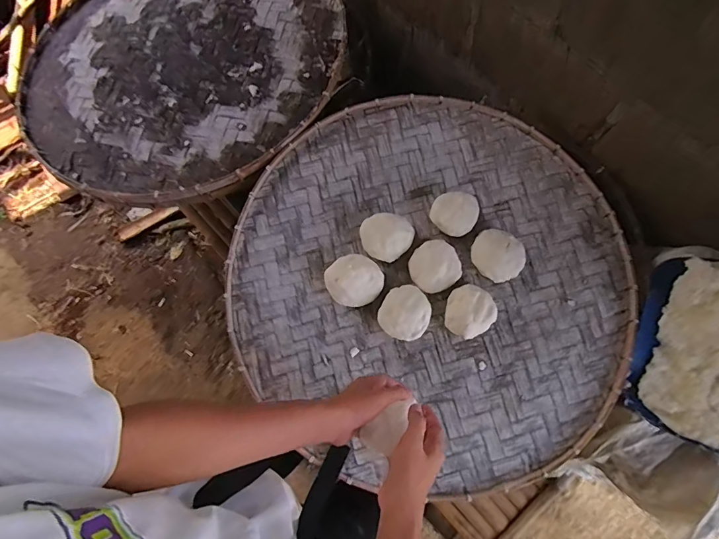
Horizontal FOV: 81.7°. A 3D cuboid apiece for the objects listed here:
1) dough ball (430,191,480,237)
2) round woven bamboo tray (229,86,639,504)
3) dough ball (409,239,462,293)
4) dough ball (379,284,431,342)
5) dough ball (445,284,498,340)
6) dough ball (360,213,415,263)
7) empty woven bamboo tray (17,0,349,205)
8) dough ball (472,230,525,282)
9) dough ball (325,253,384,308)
[{"bbox_3d":[0.181,-0.106,0.785,0.082,0.048,0.083,0,78,2],"label":"dough ball"},{"bbox_3d":[0.137,-0.001,0.754,0.697,0.051,0.705,0,75,0],"label":"round woven bamboo tray"},{"bbox_3d":[0.136,-0.005,0.757,0.088,0.041,0.086,0,78,2],"label":"dough ball"},{"bbox_3d":[0.082,0.075,0.728,0.087,0.045,0.096,25,80,7],"label":"dough ball"},{"bbox_3d":[0.192,0.074,0.731,0.085,0.052,0.085,0,78,2],"label":"dough ball"},{"bbox_3d":[0.050,-0.061,0.769,0.091,0.046,0.086,0,78,2],"label":"dough ball"},{"bbox_3d":[-0.401,-0.484,0.921,0.712,0.039,0.705,34,76,17],"label":"empty woven bamboo tray"},{"bbox_3d":[0.255,-0.028,0.758,0.095,0.046,0.088,0,78,2],"label":"dough ball"},{"bbox_3d":[-0.009,0.018,0.741,0.095,0.050,0.091,0,78,2],"label":"dough ball"}]

